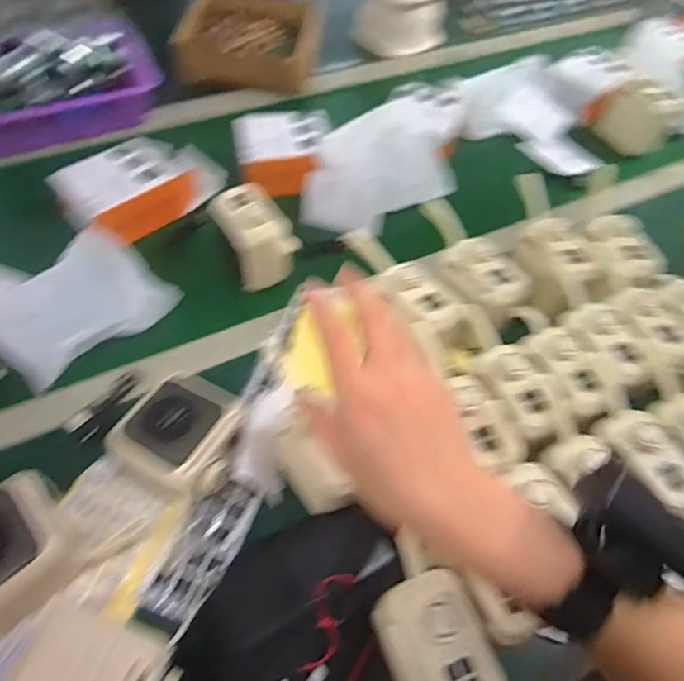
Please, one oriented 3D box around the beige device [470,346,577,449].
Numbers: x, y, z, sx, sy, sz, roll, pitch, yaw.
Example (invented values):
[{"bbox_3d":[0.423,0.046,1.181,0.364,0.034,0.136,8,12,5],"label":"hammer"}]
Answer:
[{"bbox_3d":[0.160,0.045,0.445,0.050,0.032,0.092,-19,59,-18],"label":"beige device"}]

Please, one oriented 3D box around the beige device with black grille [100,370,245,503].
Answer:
[{"bbox_3d":[-0.140,0.085,0.450,0.102,0.044,0.092,26,57,13],"label":"beige device with black grille"}]

